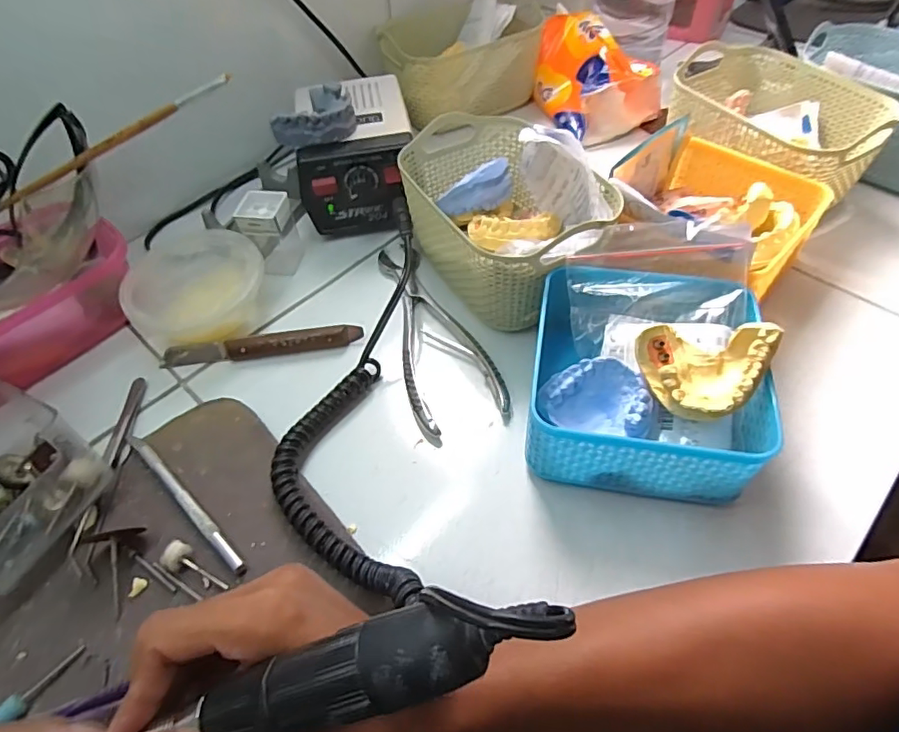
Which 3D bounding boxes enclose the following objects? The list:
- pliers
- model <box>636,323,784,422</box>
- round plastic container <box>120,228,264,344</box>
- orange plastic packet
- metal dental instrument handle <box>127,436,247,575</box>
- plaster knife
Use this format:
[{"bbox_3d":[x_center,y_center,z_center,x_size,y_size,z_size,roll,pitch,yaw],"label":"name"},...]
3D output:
[{"bbox_3d":[-0.014,-0.032,0.416,0.054,0.012,0.187,-18,53,-10],"label":"pliers"},{"bbox_3d":[0.144,0.001,0.311,0.069,0.026,0.058,9,82,25],"label":"model"},{"bbox_3d":[-0.201,-0.065,0.434,0.101,0.041,0.121,-29,56,-17],"label":"round plastic container"},{"bbox_3d":[0.150,-0.320,0.588,0.097,0.074,0.156,-18,53,-10],"label":"orange plastic packet"},{"bbox_3d":[-0.164,0.082,0.336,0.131,0.008,0.007,35,62,27],"label":"metal dental instrument handle"},{"bbox_3d":[-0.144,-0.016,0.415,0.151,0.017,0.016,-6,52,-1],"label":"plaster knife"}]

